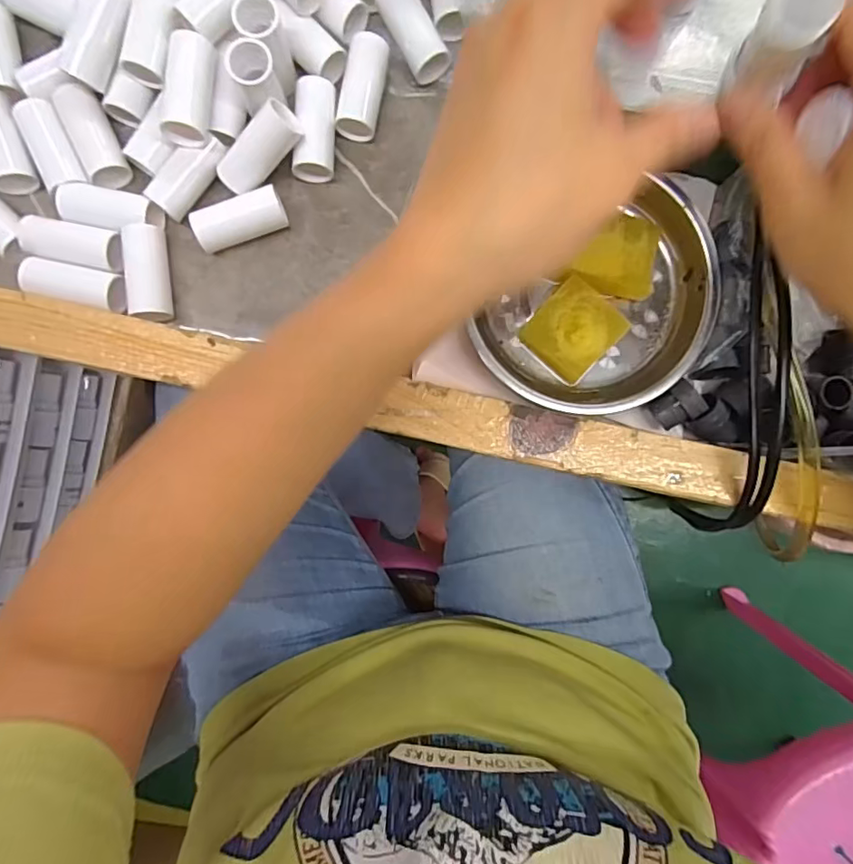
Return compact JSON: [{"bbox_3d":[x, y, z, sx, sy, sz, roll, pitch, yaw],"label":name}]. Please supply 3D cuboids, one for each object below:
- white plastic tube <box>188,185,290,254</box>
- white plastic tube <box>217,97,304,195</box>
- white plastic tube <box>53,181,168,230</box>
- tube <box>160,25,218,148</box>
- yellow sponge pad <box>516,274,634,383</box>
[{"bbox_3d":[-0.096,-0.109,0.276,0.045,0.022,0.019,-19,90,-2],"label":"white plastic tube"},{"bbox_3d":[-0.085,-0.142,0.266,0.048,0.020,0.020,-37,90,20],"label":"white plastic tube"},{"bbox_3d":[-0.162,-0.116,0.276,0.048,0.019,0.022,3,89,-1],"label":"white plastic tube"},{"bbox_3d":[-0.115,-0.167,0.257,0.019,0.020,0.051,7,89,-1],"label":"tube"},{"bbox_3d":[0.077,-0.053,0.280,0.040,0.012,0.045,42,88,-1],"label":"yellow sponge pad"}]

